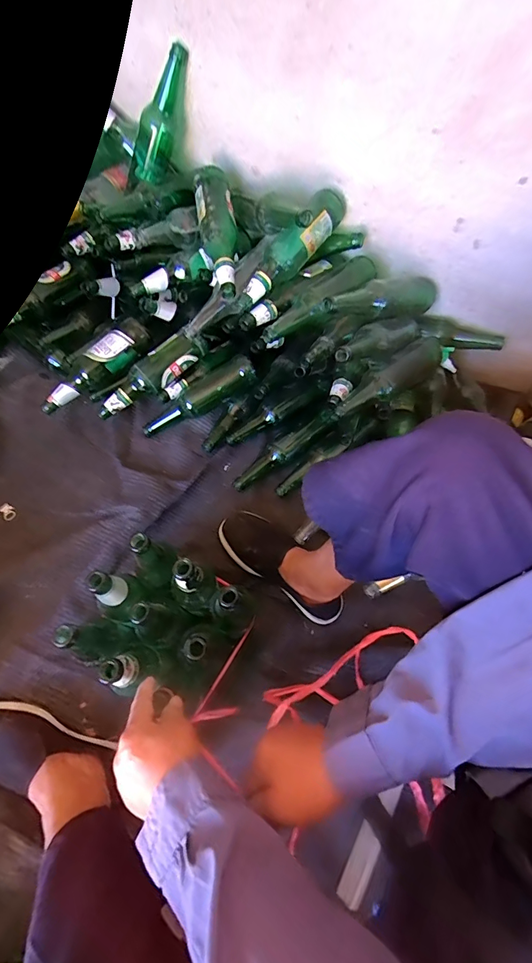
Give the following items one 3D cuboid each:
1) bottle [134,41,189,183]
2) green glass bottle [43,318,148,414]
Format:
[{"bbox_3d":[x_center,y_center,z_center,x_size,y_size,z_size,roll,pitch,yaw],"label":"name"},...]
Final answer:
[{"bbox_3d":[-0.193,-0.667,0.754,0.061,0.209,0.053,-4,62,-37],"label":"bottle"},{"bbox_3d":[-0.359,-0.242,0.848,0.255,0.071,0.077,-43,73,-6],"label":"green glass bottle"}]

